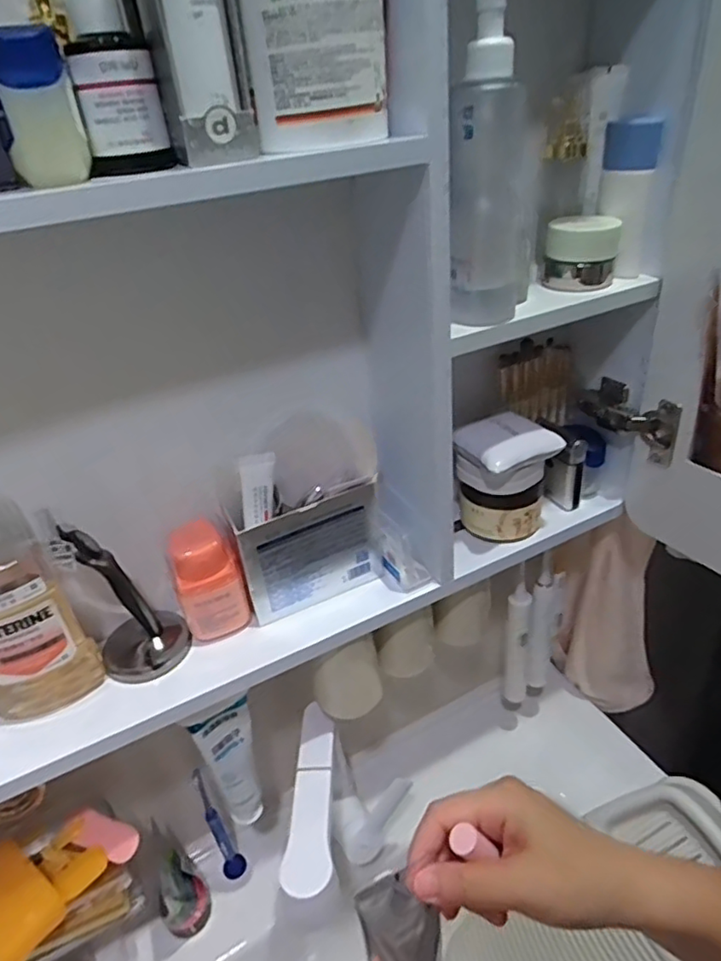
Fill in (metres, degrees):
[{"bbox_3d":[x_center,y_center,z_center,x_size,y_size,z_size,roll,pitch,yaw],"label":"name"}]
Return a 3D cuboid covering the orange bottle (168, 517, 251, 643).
[{"bbox_3d":[-0.119,0.079,0.476,0.047,0.092,0.033,-21,35,-22],"label":"orange bottle"}]

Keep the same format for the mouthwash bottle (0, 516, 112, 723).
[{"bbox_3d":[-0.237,0.093,0.418,0.079,0.176,0.054,-31,40,-33],"label":"mouthwash bottle"}]

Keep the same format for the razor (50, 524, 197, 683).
[{"bbox_3d":[-0.185,0.086,0.465,0.062,0.153,0.067,-28,38,-30],"label":"razor"}]

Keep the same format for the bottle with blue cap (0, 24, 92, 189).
[{"bbox_3d":[-0.146,-0.168,0.276,0.034,0.059,0.029,-16,34,-16],"label":"bottle with blue cap"}]

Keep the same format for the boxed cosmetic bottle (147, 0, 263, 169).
[{"bbox_3d":[-0.078,-0.221,0.284,0.041,0.122,0.030,-11,33,-7],"label":"boxed cosmetic bottle"}]

